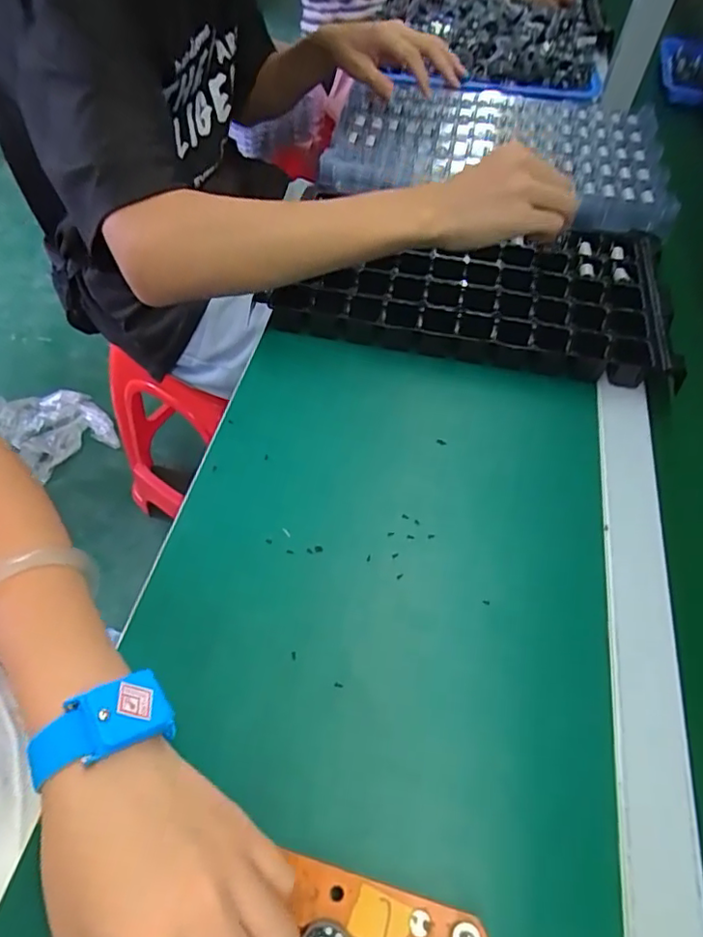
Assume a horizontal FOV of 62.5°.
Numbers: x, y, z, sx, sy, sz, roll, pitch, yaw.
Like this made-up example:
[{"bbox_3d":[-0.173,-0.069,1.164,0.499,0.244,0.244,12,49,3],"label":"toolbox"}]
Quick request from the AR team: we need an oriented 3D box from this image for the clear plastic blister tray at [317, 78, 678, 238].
[{"bbox_3d":[0.166,-0.371,0.670,0.374,0.041,0.251,10,51,2],"label":"clear plastic blister tray"}]

